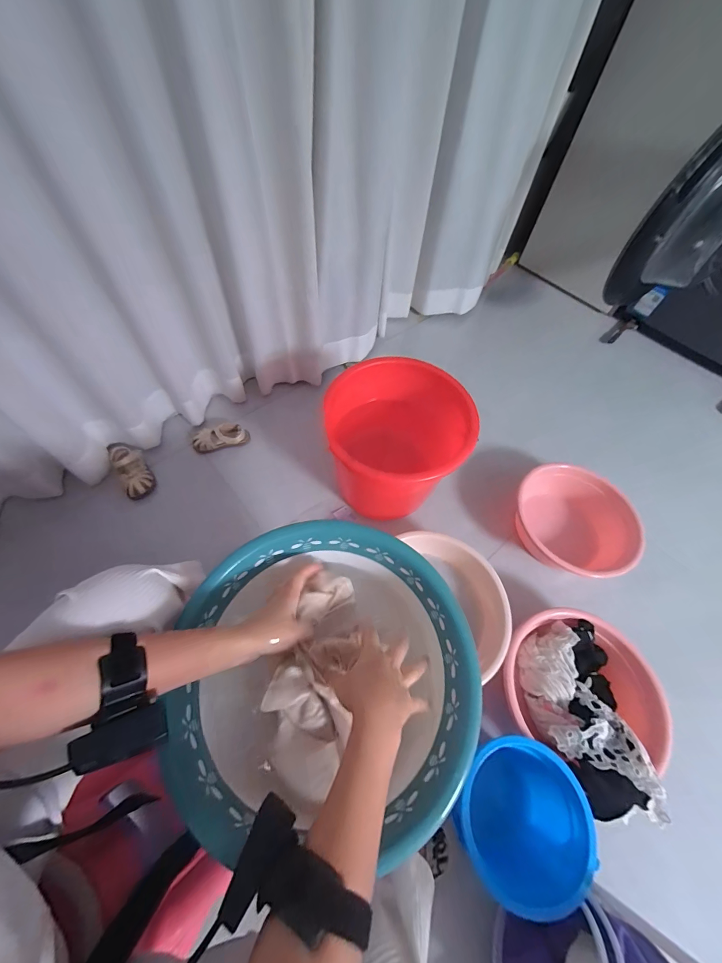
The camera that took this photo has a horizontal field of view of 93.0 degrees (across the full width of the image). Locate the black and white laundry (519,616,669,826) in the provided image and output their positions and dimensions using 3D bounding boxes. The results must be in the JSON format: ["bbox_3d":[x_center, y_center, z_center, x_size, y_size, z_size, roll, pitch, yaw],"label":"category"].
[{"bbox_3d":[0.431,0.435,0.656,0.177,0.097,0.297,0,60,-4],"label":"black and white laundry"}]

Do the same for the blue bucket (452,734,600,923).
[{"bbox_3d":[0.257,0.564,0.609,0.201,0.187,0.192,2,60,-3],"label":"blue bucket"}]

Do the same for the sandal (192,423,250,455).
[{"bbox_3d":[-0.396,-0.123,0.973,0.147,0.056,0.058,-11,61,-10],"label":"sandal"}]

